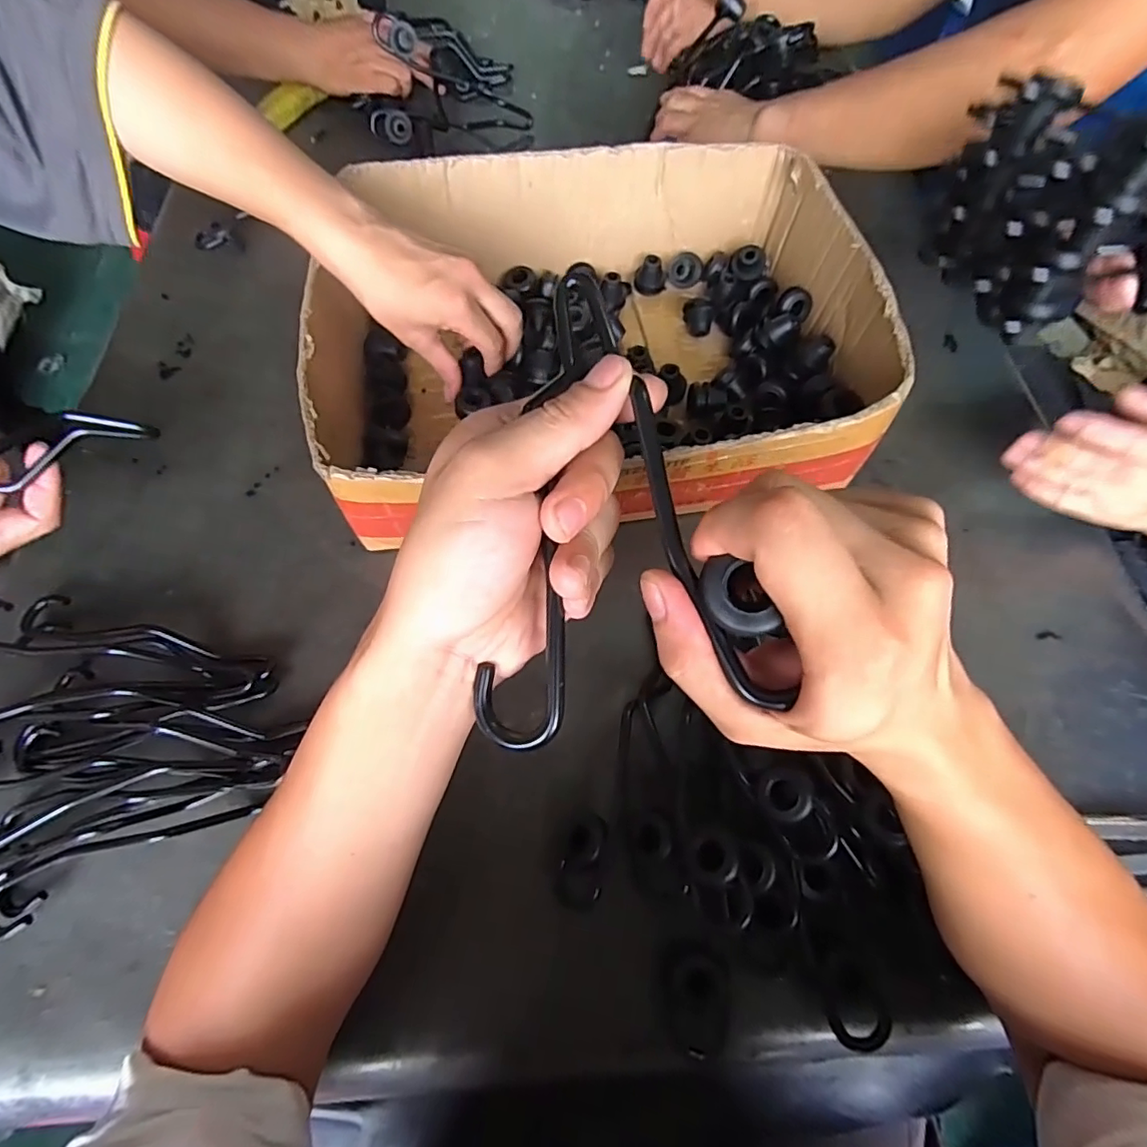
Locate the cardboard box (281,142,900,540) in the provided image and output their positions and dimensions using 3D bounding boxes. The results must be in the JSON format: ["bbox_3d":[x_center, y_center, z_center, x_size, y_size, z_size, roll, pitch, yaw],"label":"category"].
[{"bbox_3d":[0.014,-0.203,0.487,0.431,0.122,0.324,-5,64,-3],"label":"cardboard box"}]

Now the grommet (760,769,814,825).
[{"bbox_3d":[0.122,0.125,0.323,0.026,0.011,0.028,-49,59,0],"label":"grommet"}]

